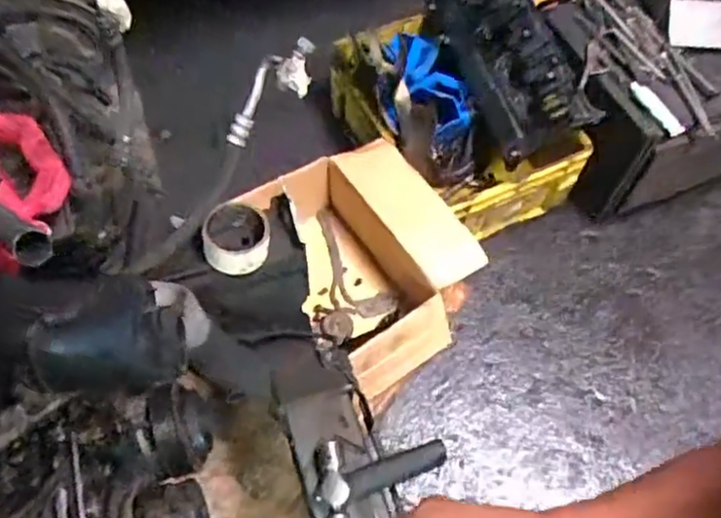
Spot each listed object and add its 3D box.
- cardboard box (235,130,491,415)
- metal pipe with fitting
[{"bbox_3d":[0.030,0.000,1.398,0.359,0.229,0.492,-27,65,-17],"label":"cardboard box"},{"bbox_3d":[-0.104,-0.192,0.748,0.034,0.143,0.059,16,48,-44],"label":"metal pipe with fitting"}]

